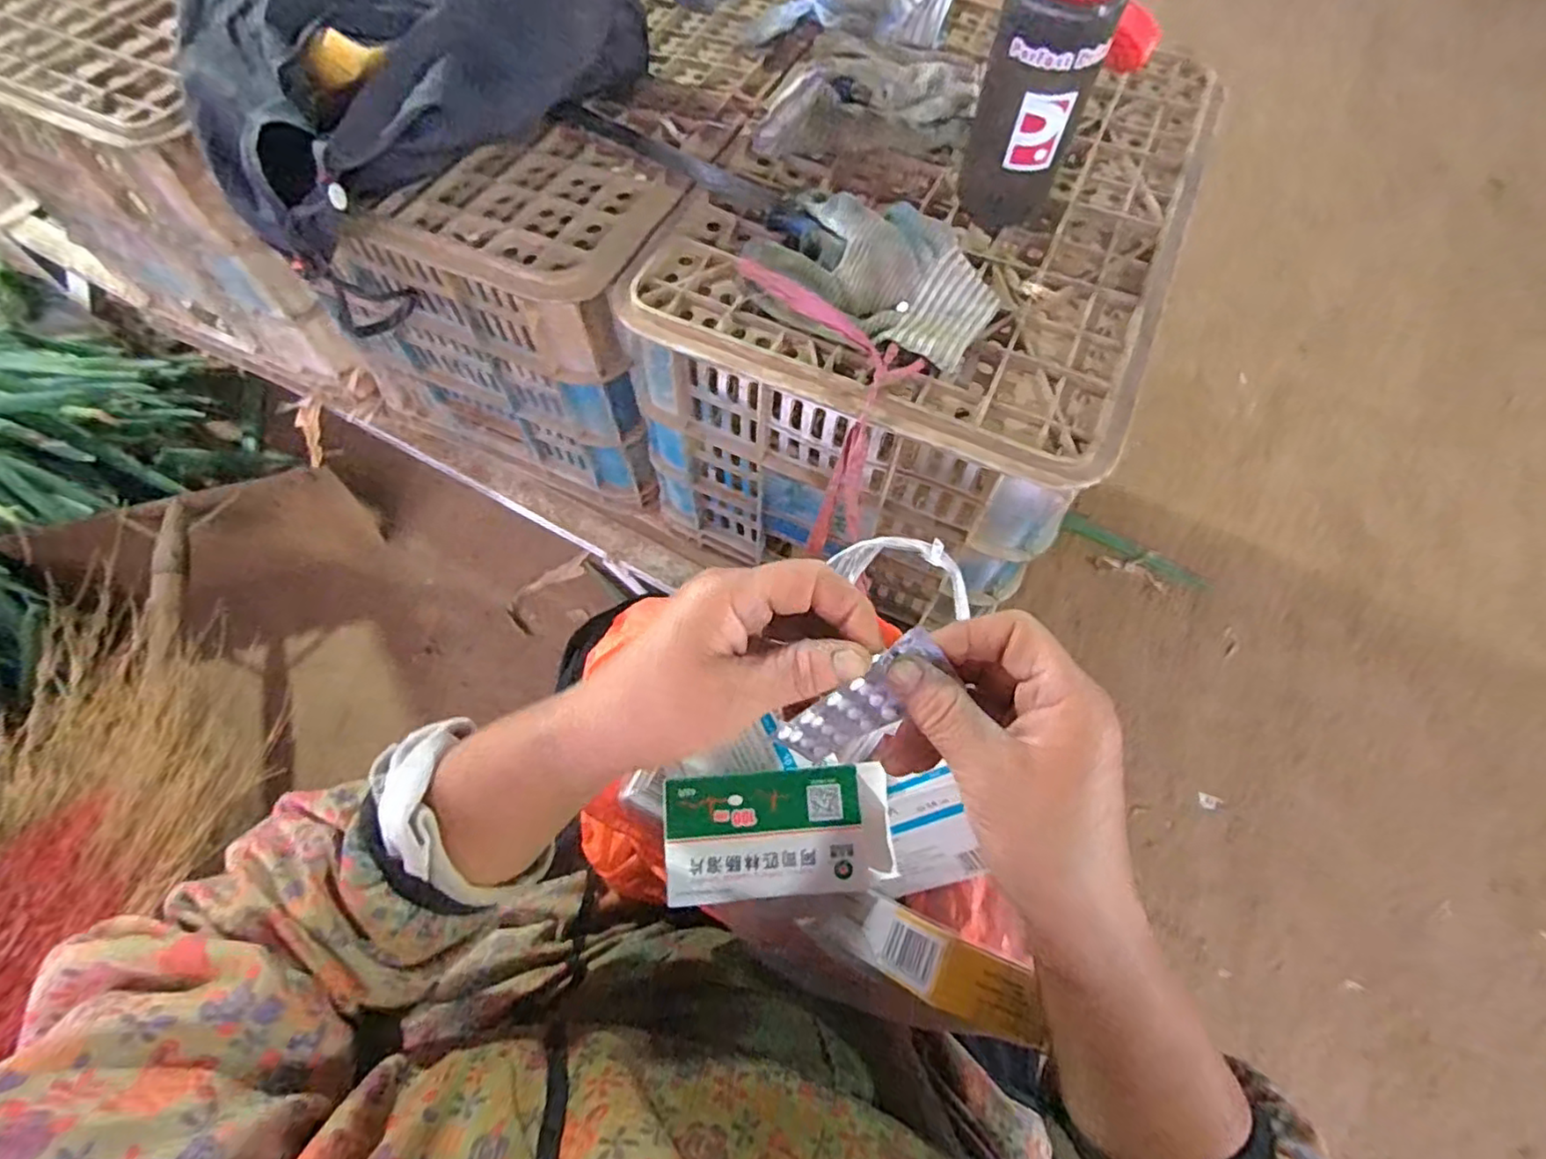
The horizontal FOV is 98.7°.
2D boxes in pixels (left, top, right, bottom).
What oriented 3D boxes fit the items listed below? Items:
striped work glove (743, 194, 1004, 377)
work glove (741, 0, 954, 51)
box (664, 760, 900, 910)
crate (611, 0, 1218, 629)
[{"bbox_3d":[0.063,-0.200,0.433,0.168,0.037,0.105,15,66,9],"label":"striped work glove"},{"bbox_3d":[0.062,-0.475,0.560,0.178,0.046,0.059,1,65,2],"label":"work glove"},{"bbox_3d":[0.004,0.136,0.358,0.121,0.018,0.061,-6,65,-1],"label":"box"},{"bbox_3d":[0.129,-0.252,0.583,0.339,0.228,0.493,22,68,12],"label":"crate"}]

